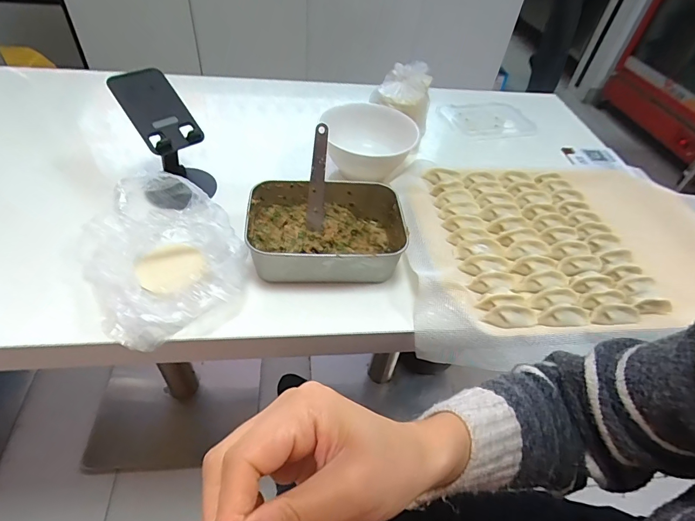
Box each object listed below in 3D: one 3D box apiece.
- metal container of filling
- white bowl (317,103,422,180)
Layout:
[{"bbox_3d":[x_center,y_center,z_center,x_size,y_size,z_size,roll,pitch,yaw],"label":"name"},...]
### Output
[{"bbox_3d":[-0.026,-0.035,0.468,0.173,0.057,0.124,0,47,-7],"label":"metal container of filling"},{"bbox_3d":[0.035,-0.167,0.578,0.131,0.062,0.132,4,47,-4],"label":"white bowl"}]

